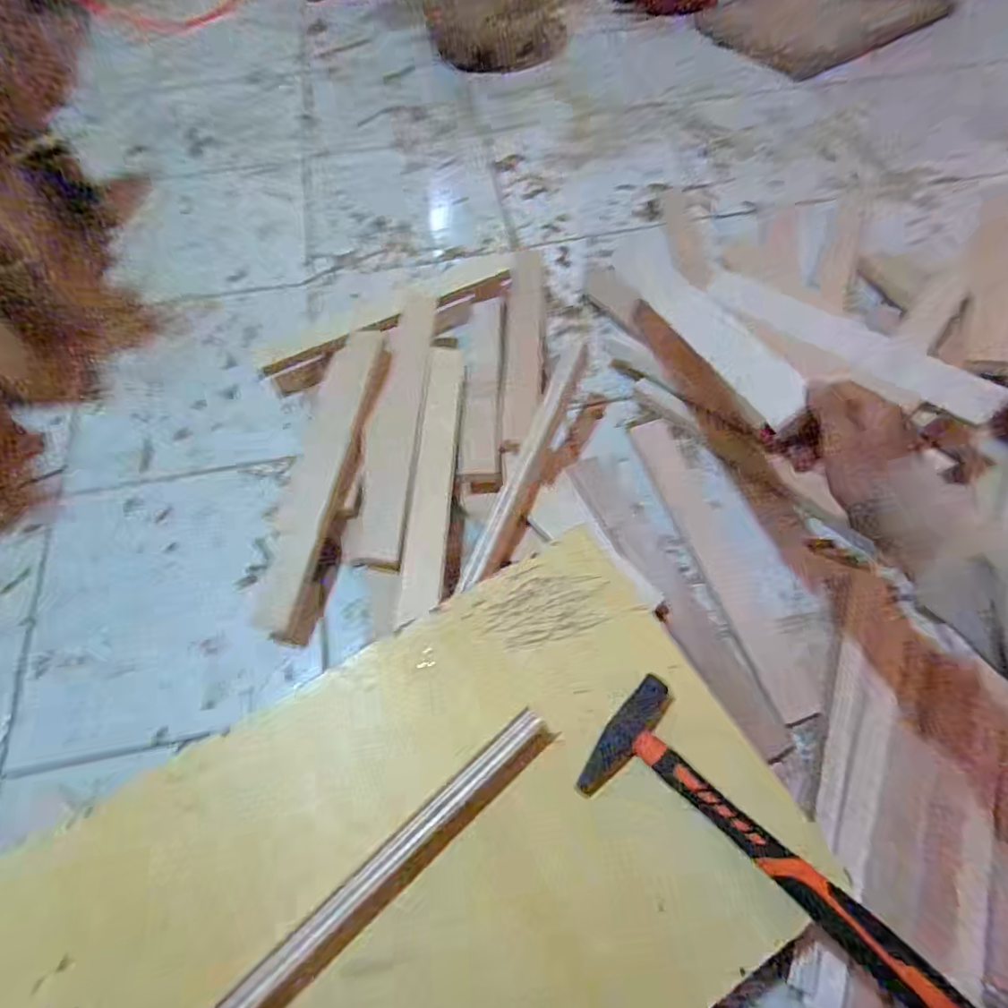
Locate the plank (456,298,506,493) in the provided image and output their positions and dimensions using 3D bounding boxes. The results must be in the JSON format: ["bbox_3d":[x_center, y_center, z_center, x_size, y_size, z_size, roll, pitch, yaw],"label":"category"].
[{"bbox_3d":[-0.024,-0.138,0.679,0.046,0.020,0.267,-1,62,3],"label":"plank"}]

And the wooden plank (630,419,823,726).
[{"bbox_3d":[0.231,0.048,0.606,0.060,0.027,0.337,-17,63,-6],"label":"wooden plank"}]

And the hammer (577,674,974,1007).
[{"bbox_3d":[0.186,0.228,0.359,0.283,0.019,0.083,34,69,19],"label":"hammer"}]

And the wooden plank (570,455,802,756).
[{"bbox_3d":[0.169,0.088,0.591,0.043,0.015,0.341,-25,64,-10],"label":"wooden plank"}]

